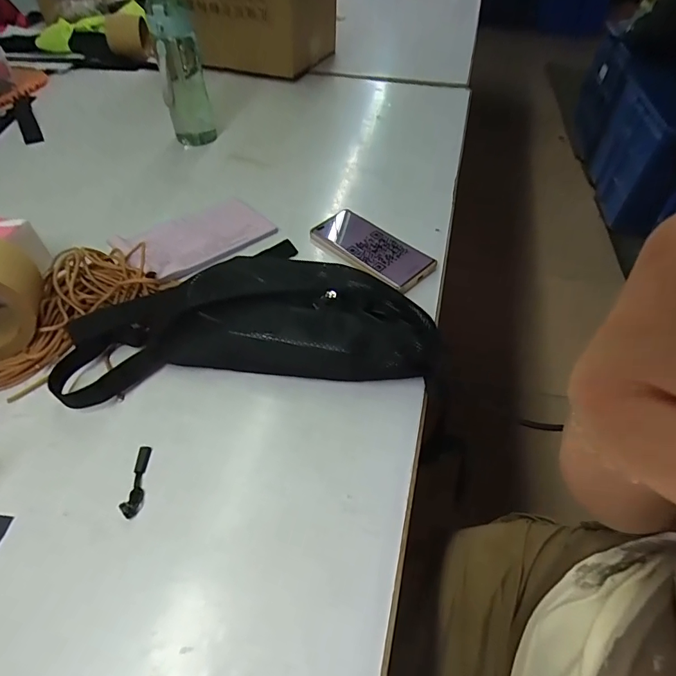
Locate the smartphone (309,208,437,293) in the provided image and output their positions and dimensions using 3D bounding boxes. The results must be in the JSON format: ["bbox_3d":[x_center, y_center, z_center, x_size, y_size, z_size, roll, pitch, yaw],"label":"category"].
[{"bbox_3d":[0.045,-0.122,0.572,0.077,0.014,0.164,-37,60,-28],"label":"smartphone"}]

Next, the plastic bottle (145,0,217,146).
[{"bbox_3d":[-0.254,-0.434,0.710,0.066,0.225,0.068,-7,51,-8],"label":"plastic bottle"}]

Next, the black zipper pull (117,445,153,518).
[{"bbox_3d":[-0.171,0.121,0.371,0.014,0.009,0.063,0,50,-2],"label":"black zipper pull"}]

